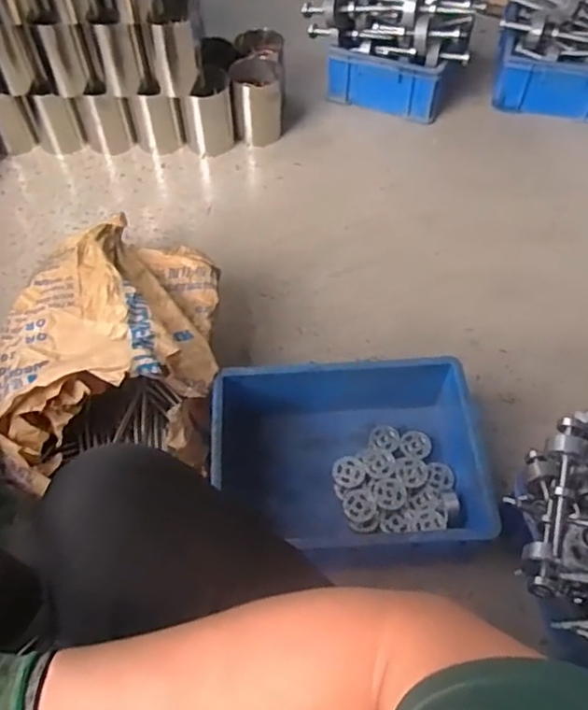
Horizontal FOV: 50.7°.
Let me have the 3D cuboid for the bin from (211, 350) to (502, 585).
[{"bbox_3d":[0.081,0.171,0.981,0.398,0.128,0.310,-1,56,0],"label":"bin"}]

